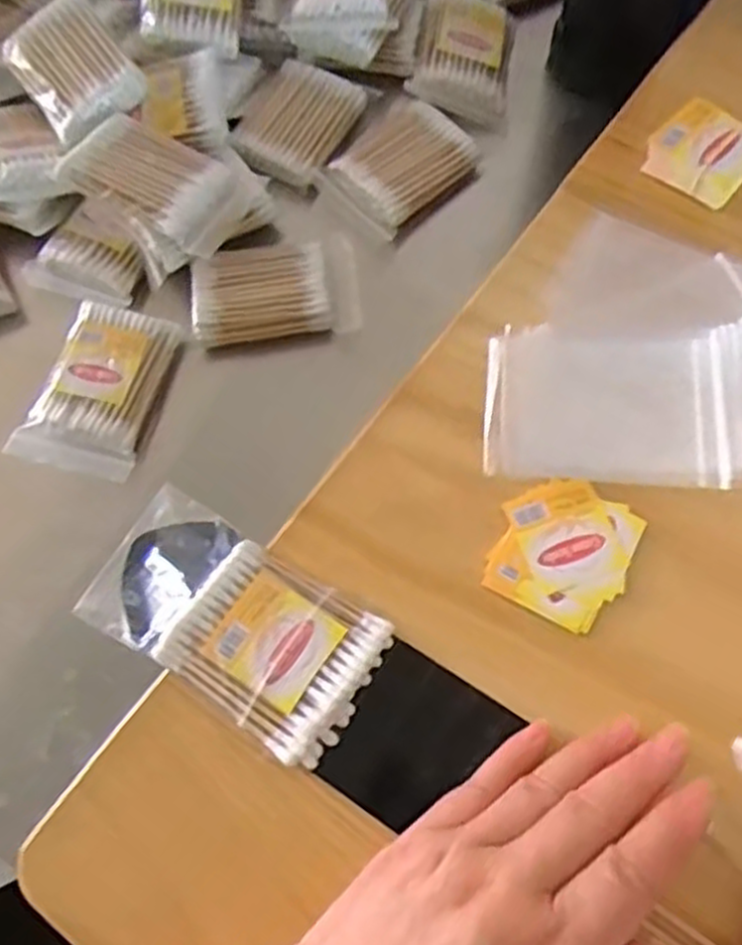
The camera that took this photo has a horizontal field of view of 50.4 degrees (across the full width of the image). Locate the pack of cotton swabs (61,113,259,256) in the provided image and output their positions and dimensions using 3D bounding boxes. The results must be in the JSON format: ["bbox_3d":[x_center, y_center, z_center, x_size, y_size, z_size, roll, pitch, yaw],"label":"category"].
[{"bbox_3d":[-0.113,-0.154,0.424,0.089,0.028,0.057,31,73,14],"label":"pack of cotton swabs"}]

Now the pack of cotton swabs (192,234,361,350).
[{"bbox_3d":[-0.053,-0.100,0.432,0.088,0.019,0.054,-10,68,-3],"label":"pack of cotton swabs"}]

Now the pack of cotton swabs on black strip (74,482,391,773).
[{"bbox_3d":[-0.056,0.058,0.317,0.120,0.016,0.063,30,73,14],"label":"pack of cotton swabs on black strip"}]

